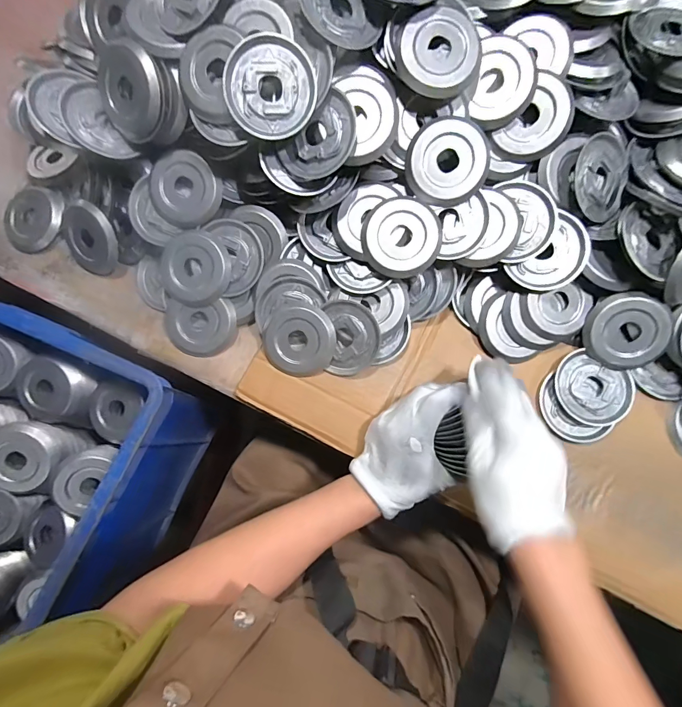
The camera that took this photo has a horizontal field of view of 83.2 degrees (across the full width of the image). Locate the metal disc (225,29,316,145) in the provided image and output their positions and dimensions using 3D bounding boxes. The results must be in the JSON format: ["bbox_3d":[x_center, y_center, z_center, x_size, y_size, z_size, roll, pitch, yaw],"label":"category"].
[{"bbox_3d":[-0.068,-0.252,0.365,0.083,0.008,0.085,-1,105,-2],"label":"metal disc"}]

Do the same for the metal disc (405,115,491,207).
[{"bbox_3d":[0.110,-0.198,0.395,0.080,0.009,0.084,1,99,6],"label":"metal disc"}]

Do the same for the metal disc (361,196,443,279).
[{"bbox_3d":[0.065,-0.124,0.410,0.082,0.008,0.082,0,94,5],"label":"metal disc"}]

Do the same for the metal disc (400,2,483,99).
[{"bbox_3d":[0.096,-0.292,0.371,0.077,0.012,0.073,0,100,-2],"label":"metal disc"}]

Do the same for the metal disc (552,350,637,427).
[{"bbox_3d":[0.281,0.041,0.428,0.084,0.005,0.071,27,81,8],"label":"metal disc"}]

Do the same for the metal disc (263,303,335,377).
[{"bbox_3d":[-0.047,-0.014,0.435,0.079,0.010,0.080,2,101,10],"label":"metal disc"}]

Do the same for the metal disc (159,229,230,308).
[{"bbox_3d":[-0.168,-0.098,0.444,0.081,0.010,0.084,1,96,8],"label":"metal disc"}]

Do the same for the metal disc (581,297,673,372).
[{"bbox_3d":[0.313,-0.020,0.419,0.081,0.016,0.080,4,108,13],"label":"metal disc"}]

